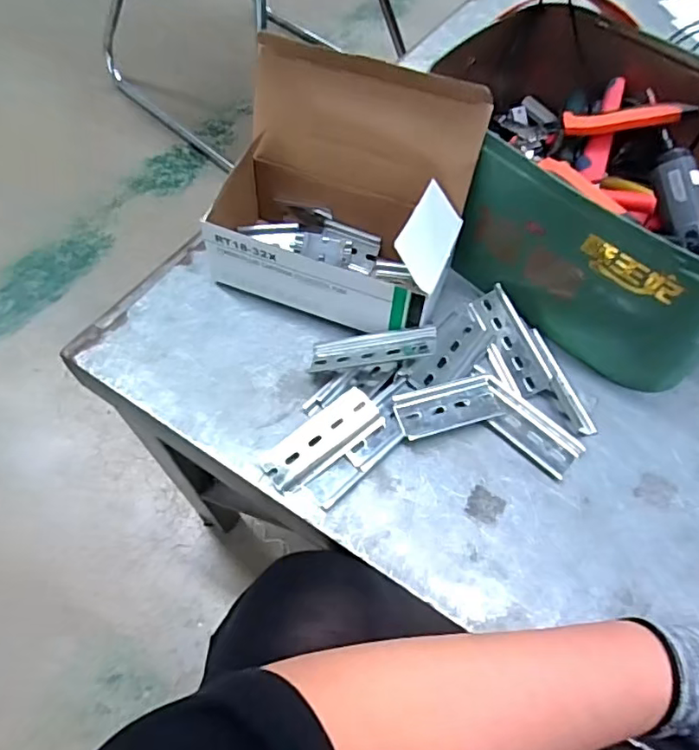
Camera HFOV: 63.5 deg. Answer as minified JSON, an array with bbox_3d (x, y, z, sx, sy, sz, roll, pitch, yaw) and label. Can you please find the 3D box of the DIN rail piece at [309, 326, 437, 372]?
[{"bbox_3d":[0.018,-0.021,0.447,0.100,0.011,0.033,-8,59,16],"label":"DIN rail piece"}]

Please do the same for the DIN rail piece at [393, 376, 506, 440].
[{"bbox_3d":[0.077,0.025,0.433,0.081,0.012,0.036,-13,61,-9],"label":"DIN rail piece"}]

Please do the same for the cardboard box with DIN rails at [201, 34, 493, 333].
[{"bbox_3d":[-0.009,-0.135,0.444,0.193,0.149,0.126,20,61,10],"label":"cardboard box with DIN rails"}]

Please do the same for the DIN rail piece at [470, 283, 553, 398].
[{"bbox_3d":[0.131,-0.029,0.461,0.030,0.015,0.096,-14,61,-10],"label":"DIN rail piece"}]

